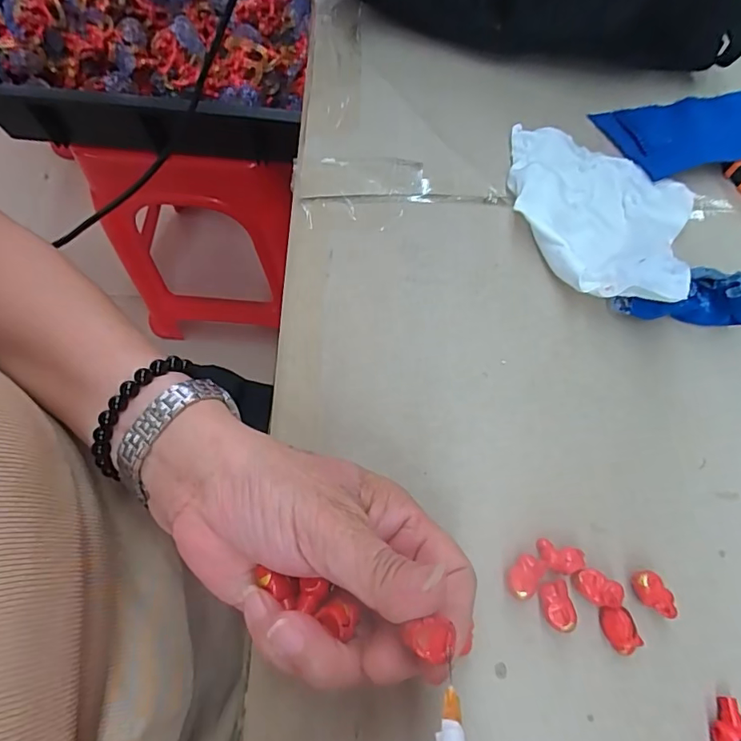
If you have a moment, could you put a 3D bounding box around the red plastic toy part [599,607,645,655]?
[{"bbox_3d":[0.113,0.118,0.228,0.012,0.012,0.020,-19,72,-5],"label":"red plastic toy part"}]

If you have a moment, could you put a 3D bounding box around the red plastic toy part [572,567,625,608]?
[{"bbox_3d":[0.105,0.101,0.234,0.021,0.012,0.013,28,74,10],"label":"red plastic toy part"}]

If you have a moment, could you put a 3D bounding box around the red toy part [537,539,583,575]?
[{"bbox_3d":[0.089,0.089,0.238,0.020,0.012,0.013,18,72,7],"label":"red toy part"}]

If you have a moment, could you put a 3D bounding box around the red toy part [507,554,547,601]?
[{"bbox_3d":[0.072,0.097,0.236,0.013,0.013,0.020,32,74,11],"label":"red toy part"}]

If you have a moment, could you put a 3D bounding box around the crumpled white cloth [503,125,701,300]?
[{"bbox_3d":[0.129,-0.095,0.291,0.109,0.027,0.109,22,73,8],"label":"crumpled white cloth"}]

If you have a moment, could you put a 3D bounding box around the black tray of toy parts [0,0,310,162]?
[{"bbox_3d":[-0.264,-0.419,0.614,0.390,0.133,0.276,5,71,1],"label":"black tray of toy parts"}]

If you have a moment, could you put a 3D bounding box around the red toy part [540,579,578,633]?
[{"bbox_3d":[0.085,0.109,0.231,0.013,0.013,0.020,-10,71,-2],"label":"red toy part"}]

